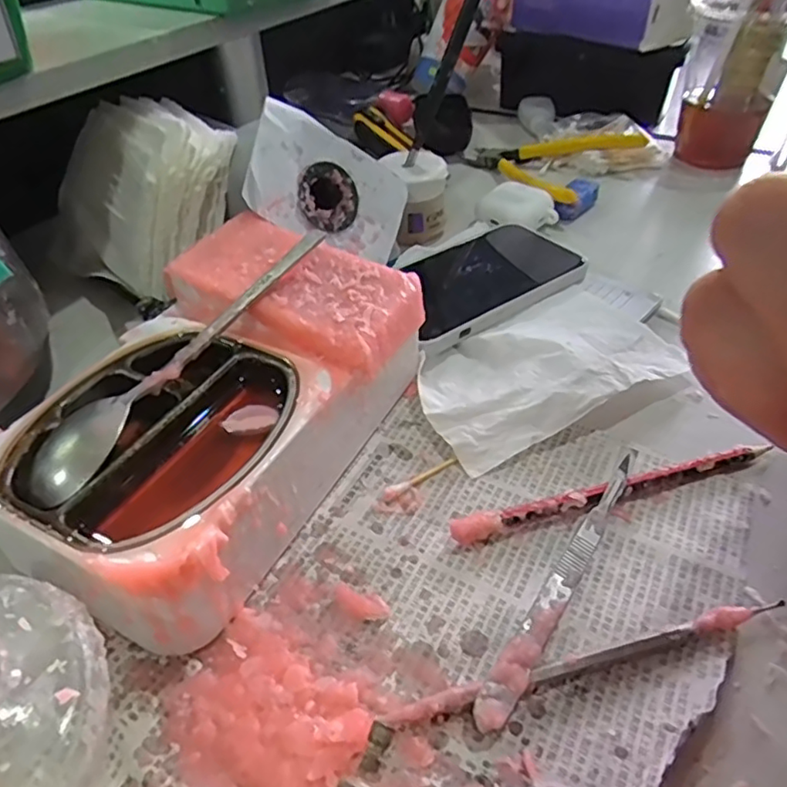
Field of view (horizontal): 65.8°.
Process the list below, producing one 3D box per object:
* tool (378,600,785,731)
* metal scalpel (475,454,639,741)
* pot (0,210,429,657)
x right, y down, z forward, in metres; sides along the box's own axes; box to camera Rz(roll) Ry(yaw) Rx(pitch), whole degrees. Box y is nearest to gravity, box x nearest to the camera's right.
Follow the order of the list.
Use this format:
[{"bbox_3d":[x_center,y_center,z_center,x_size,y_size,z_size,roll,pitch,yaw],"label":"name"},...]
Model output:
[{"bbox_3d":[0.070,0.094,0.215,0.151,0.009,0.007,-11,43,-11],"label":"tool"},{"bbox_3d":[0.070,0.069,0.238,0.011,0.012,0.138,26,49,26],"label":"metal scalpel"},{"bbox_3d":[-0.071,0.002,0.275,0.115,0.066,0.209,19,46,20],"label":"pot"}]

